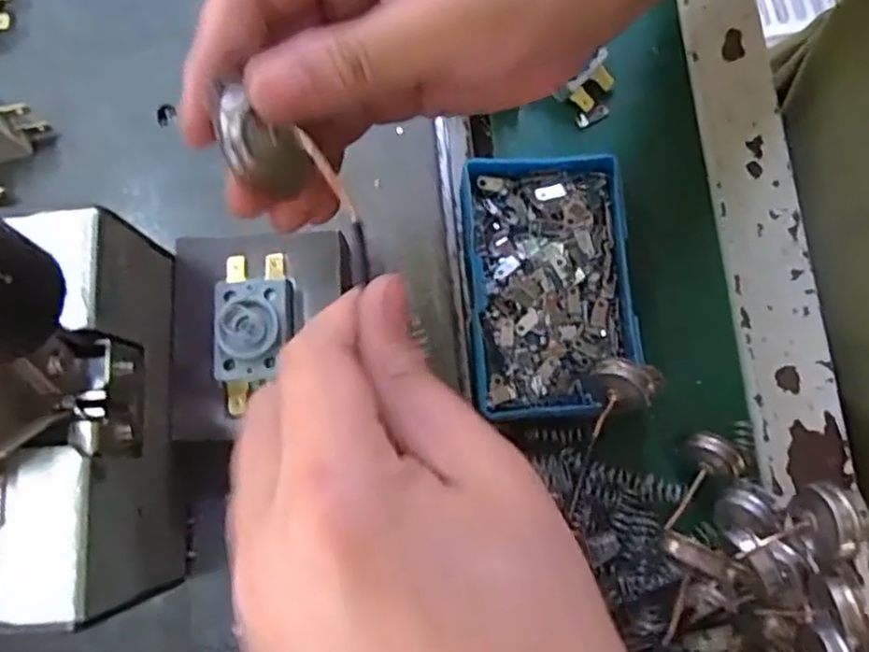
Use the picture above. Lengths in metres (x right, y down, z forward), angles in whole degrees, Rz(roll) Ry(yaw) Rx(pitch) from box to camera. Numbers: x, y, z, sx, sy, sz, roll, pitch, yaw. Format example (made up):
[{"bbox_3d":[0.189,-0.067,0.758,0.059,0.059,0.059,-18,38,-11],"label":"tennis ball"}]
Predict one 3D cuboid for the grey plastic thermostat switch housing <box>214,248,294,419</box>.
[{"bbox_3d":[-0.067,0.001,0.259,0.029,0.012,0.057,-2,78,0],"label":"grey plastic thermostat switch housing"}]

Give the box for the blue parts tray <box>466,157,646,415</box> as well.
[{"bbox_3d":[0.051,-0.018,0.306,0.069,0.023,0.112,-3,78,0],"label":"blue parts tray"}]

